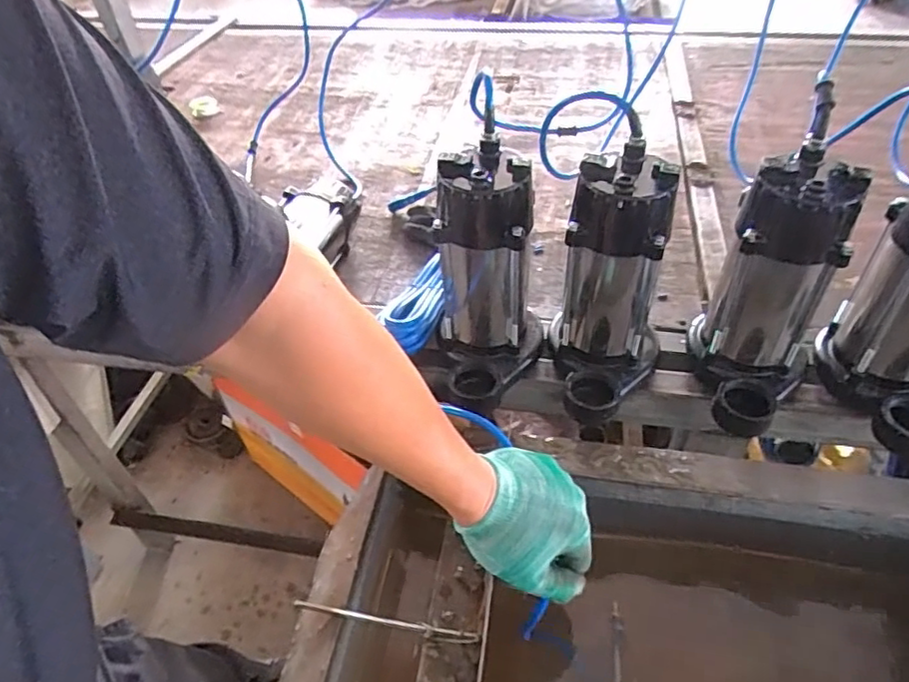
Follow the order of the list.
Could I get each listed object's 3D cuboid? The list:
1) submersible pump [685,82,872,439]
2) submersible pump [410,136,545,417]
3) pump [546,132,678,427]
[{"bbox_3d":[0.300,-0.047,0.579,0.091,0.234,0.149,6,45,10],"label":"submersible pump"},{"bbox_3d":[0.032,-0.060,0.634,0.110,0.252,0.175,6,45,10],"label":"submersible pump"},{"bbox_3d":[0.152,-0.049,0.604,0.111,0.238,0.150,10,46,14],"label":"pump"}]

